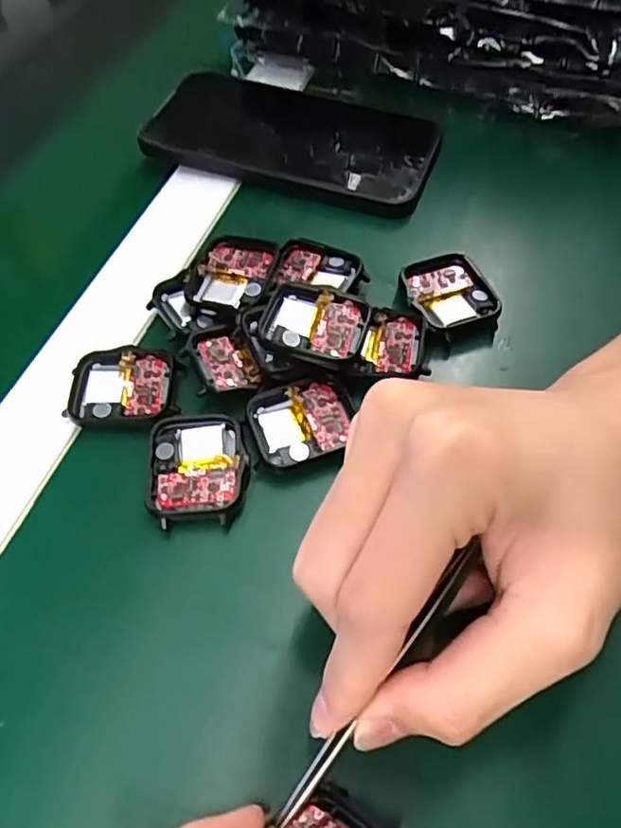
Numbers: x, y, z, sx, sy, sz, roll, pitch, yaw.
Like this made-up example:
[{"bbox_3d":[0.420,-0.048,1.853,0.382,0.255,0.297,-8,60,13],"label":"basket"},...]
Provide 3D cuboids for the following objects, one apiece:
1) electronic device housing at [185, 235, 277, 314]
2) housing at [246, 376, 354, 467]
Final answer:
[{"bbox_3d":[-0.037,-0.064,0.292,0.038,0.011,0.041,11,59,10],"label":"electronic device housing"},{"bbox_3d":[-0.003,0.003,0.255,0.041,0.005,0.035,-15,58,-6],"label":"housing"}]

